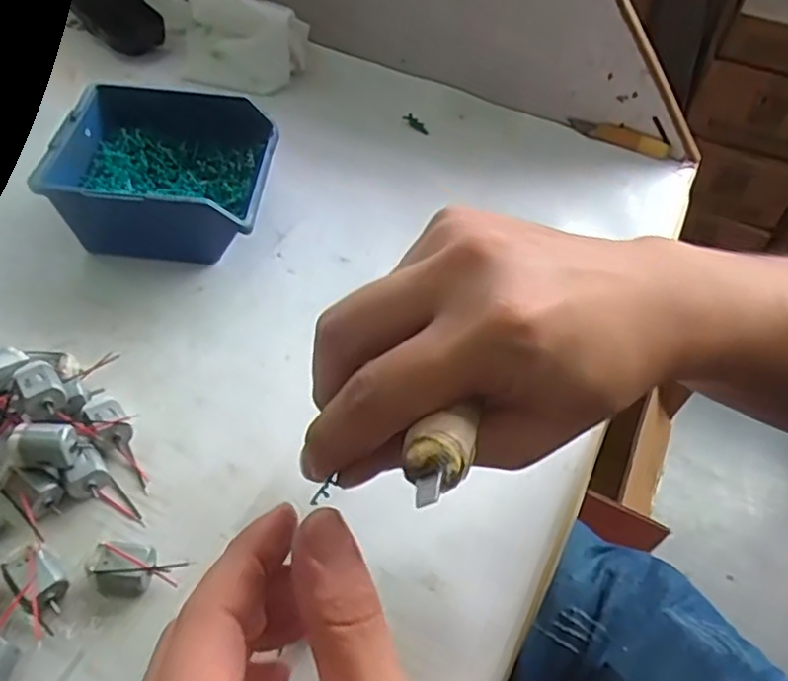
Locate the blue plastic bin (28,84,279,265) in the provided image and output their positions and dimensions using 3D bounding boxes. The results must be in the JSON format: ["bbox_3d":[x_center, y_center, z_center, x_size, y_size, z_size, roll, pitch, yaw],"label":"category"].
[{"bbox_3d":[-0.138,-0.100,0.426,0.115,0.057,0.120,6,51,-1],"label":"blue plastic bin"}]

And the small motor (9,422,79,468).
[{"bbox_3d":[-0.161,0.050,0.311,0.025,0.020,0.017,2,51,-4],"label":"small motor"}]

